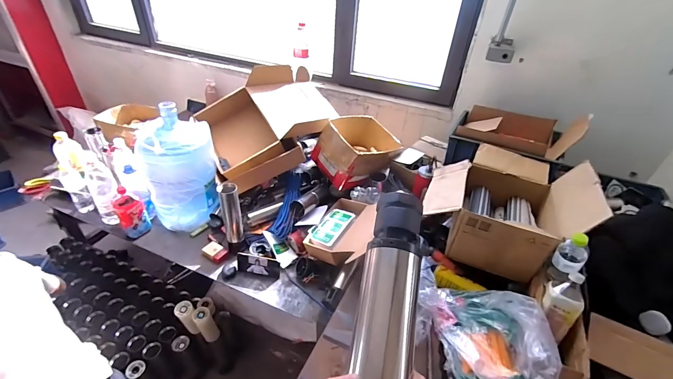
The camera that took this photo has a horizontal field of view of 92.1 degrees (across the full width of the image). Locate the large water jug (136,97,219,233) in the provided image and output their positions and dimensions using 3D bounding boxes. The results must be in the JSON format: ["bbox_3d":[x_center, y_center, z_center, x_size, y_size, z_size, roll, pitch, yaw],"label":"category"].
[{"bbox_3d":[-0.618,-0.076,1.293,0.274,0.430,0.241,-15,42,-22],"label":"large water jug"}]

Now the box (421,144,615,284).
[{"bbox_3d":[0.523,0.015,1.056,0.414,0.262,0.417,17,40,16],"label":"box"}]

